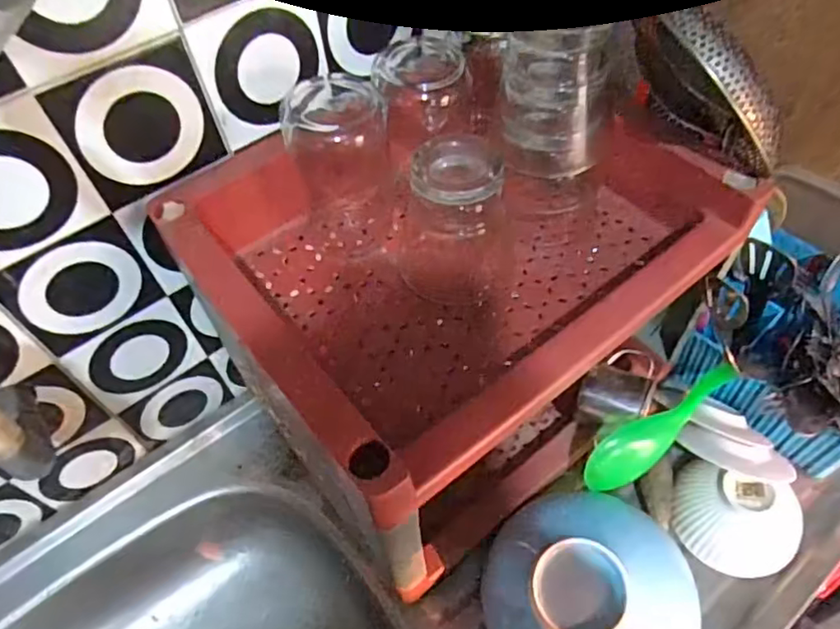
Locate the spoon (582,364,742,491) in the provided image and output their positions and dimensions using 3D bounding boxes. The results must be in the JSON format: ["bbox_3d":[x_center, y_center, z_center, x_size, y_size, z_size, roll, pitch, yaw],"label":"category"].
[{"bbox_3d":[0.210,0.098,0.517,0.159,0.035,0.036,-37,58,-5],"label":"spoon"}]

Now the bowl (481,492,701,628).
[{"bbox_3d":[0.135,0.213,0.471,0.162,0.081,0.140,2,54,6],"label":"bowl"}]

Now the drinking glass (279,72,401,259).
[{"bbox_3d":[-0.059,-0.116,0.467,0.077,0.114,0.082,-15,54,-6],"label":"drinking glass"}]

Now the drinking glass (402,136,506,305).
[{"bbox_3d":[0.024,-0.074,0.439,0.079,0.107,0.078,1,54,6],"label":"drinking glass"}]

